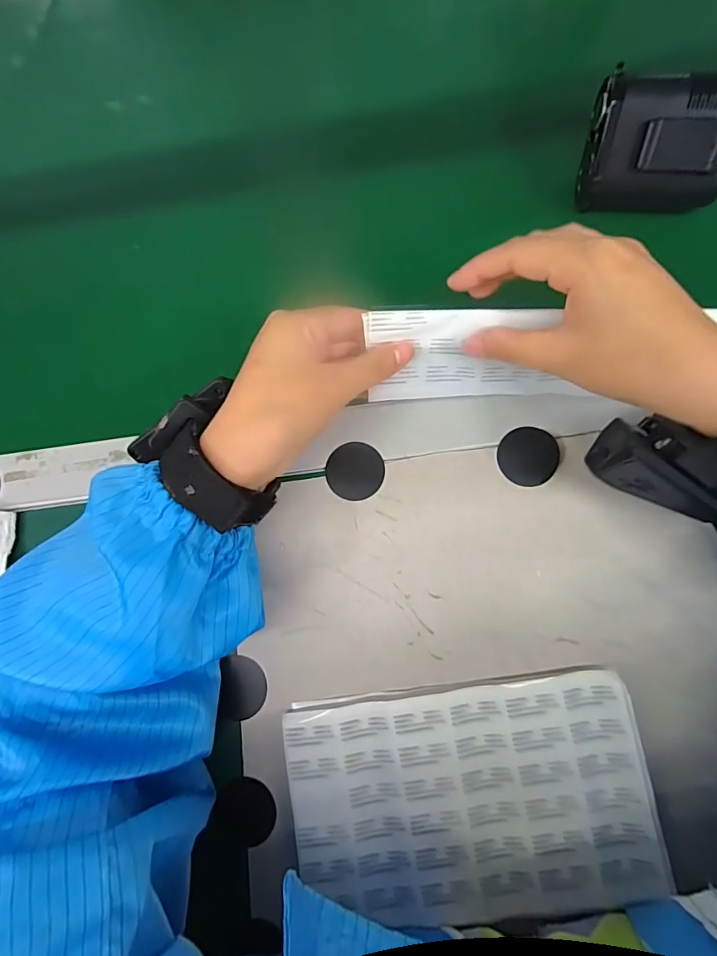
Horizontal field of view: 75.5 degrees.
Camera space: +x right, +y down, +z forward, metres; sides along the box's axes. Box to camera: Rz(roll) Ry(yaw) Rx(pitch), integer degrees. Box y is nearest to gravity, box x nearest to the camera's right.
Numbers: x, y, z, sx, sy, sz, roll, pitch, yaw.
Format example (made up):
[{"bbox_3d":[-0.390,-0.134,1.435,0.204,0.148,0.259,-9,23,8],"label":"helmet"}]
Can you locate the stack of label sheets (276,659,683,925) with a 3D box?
[{"bbox_3d":[0.061,0.182,0.263,0.196,0.005,0.122,-8,82,4],"label":"stack of label sheets"}]

